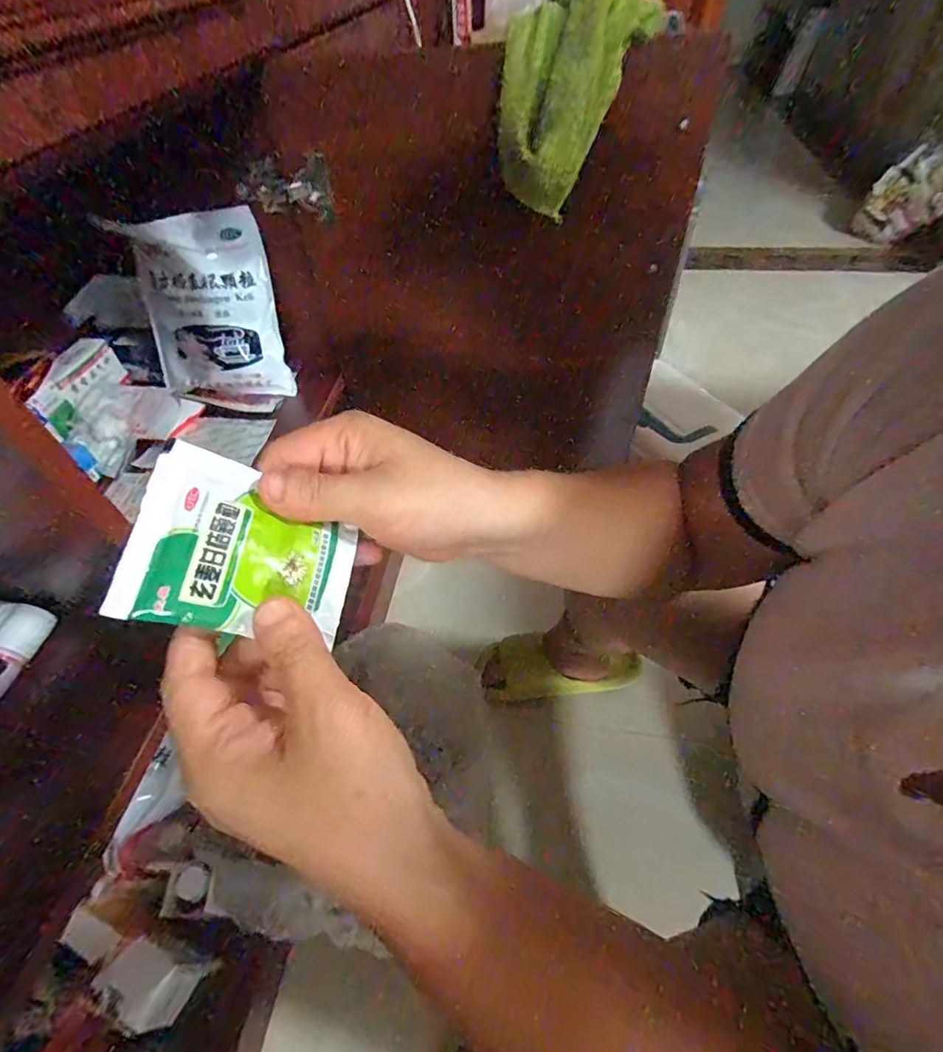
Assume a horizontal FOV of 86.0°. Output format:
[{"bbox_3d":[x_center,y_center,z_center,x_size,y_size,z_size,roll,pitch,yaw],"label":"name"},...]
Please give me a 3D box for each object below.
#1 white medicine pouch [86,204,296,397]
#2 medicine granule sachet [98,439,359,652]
[{"bbox_3d":[-0.324,-0.262,0.621,0.163,0.205,0.035,-6,29,0],"label":"white medicine pouch"},{"bbox_3d":[-0.087,0.009,0.203,0.081,0.008,0.066,20,67,-28],"label":"medicine granule sachet"}]

